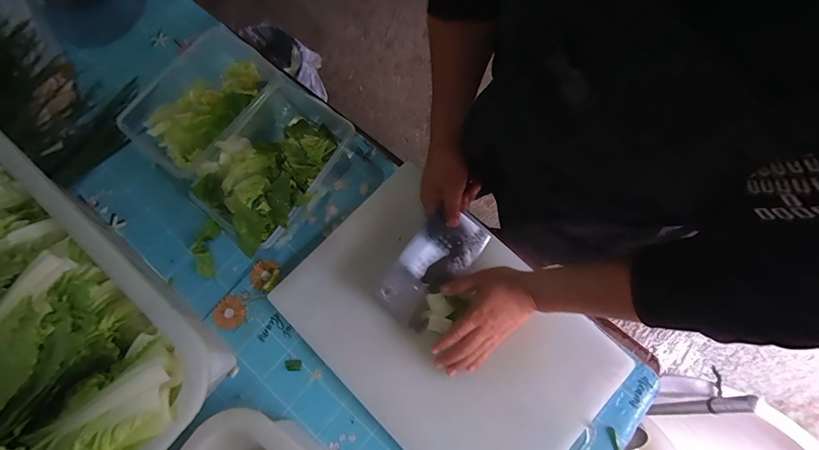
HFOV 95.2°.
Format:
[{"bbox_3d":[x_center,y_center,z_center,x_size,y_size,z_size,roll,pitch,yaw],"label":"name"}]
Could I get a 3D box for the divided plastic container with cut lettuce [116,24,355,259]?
[{"bbox_3d":[-0.285,-0.159,0.637,0.377,0.091,0.263,39,79,11],"label":"divided plastic container with cut lettuce"}]

